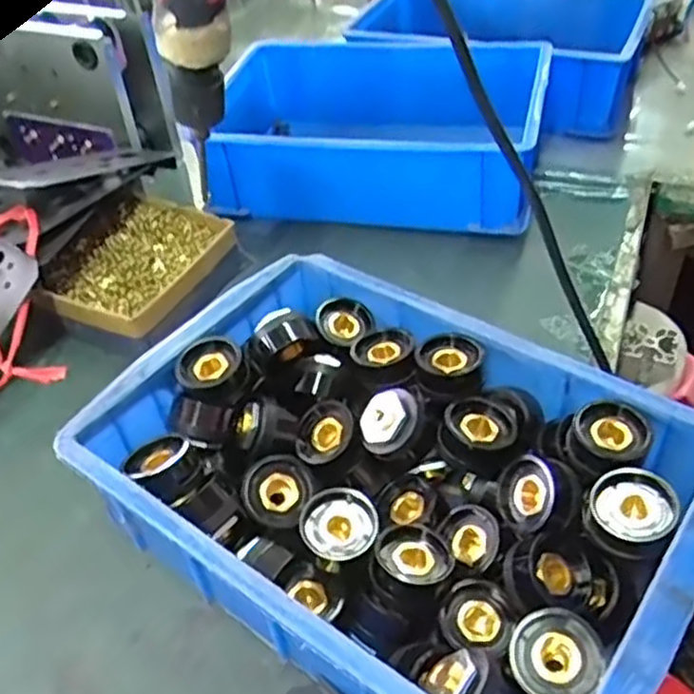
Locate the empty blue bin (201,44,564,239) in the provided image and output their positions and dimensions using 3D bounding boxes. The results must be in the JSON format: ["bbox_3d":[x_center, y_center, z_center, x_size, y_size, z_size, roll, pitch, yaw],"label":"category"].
[{"bbox_3d":[0.026,-0.207,0.687,0.294,0.089,0.220,6,44,12],"label":"empty blue bin"}]

